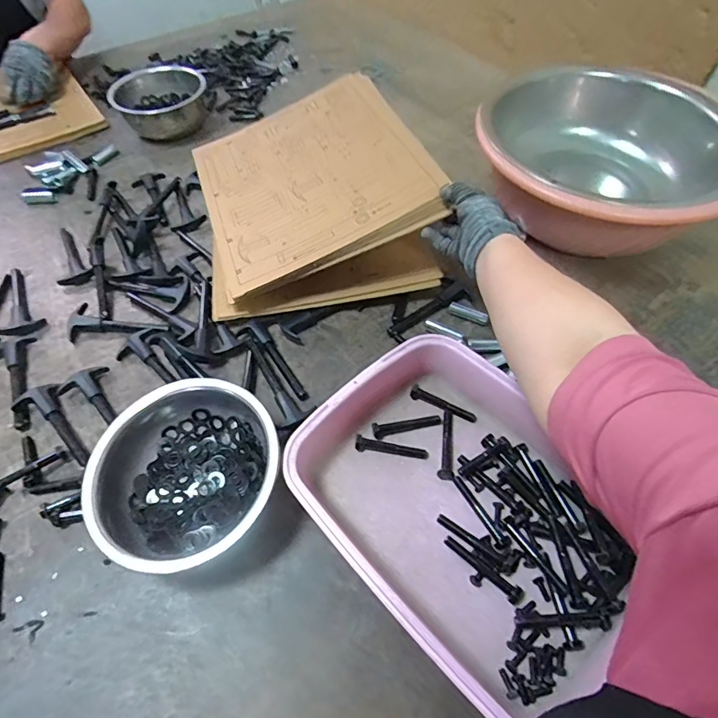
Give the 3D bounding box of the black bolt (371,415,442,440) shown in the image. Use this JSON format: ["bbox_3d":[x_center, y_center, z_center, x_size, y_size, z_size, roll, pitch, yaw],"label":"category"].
[{"bbox_3d":[0.052,0.071,0.479,0.075,0.010,0.016,-12,56,-8],"label":"black bolt"}]

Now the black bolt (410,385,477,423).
[{"bbox_3d":[0.095,0.049,0.491,0.077,0.012,0.011,21,58,15],"label":"black bolt"}]

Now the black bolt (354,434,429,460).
[{"bbox_3d":[0.034,0.094,0.464,0.075,0.012,0.015,8,56,7],"label":"black bolt"}]

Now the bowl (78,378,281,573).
[{"bbox_3d":[-0.166,0.108,0.422,0.158,0.078,0.171,37,63,23],"label":"bowl"}]

